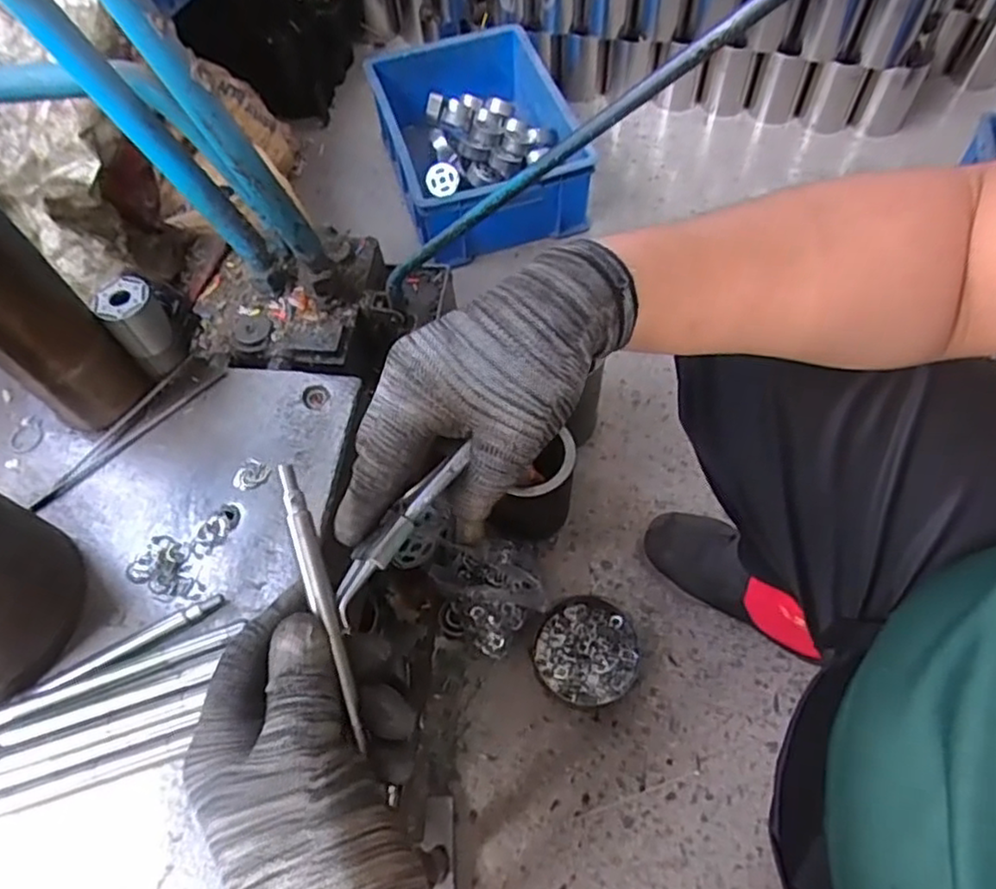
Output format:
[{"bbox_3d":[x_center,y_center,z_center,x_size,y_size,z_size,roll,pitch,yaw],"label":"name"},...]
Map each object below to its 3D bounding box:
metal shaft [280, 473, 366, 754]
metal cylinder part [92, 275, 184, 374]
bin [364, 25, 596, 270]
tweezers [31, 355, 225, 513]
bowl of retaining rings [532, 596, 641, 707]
[{"bbox_3d":[-0.077,0.069,0.297,0.010,0.006,0.123,-17,88,-5],"label":"metal shaft"},{"bbox_3d":[-0.252,-0.084,0.481,0.034,0.064,0.032,-39,65,-16],"label":"metal cylinder part"},{"bbox_3d":[-0.029,-0.531,1.198,0.312,0.152,0.430,-16,61,-5],"label":"bin"},{"bbox_3d":[-0.266,-0.010,0.483,0.033,0.008,0.149,39,70,22],"label":"tweezers"},{"bbox_3d":[0.106,0.246,0.803,0.120,0.032,0.116,-2,61,3],"label":"bowl of retaining rings"}]

